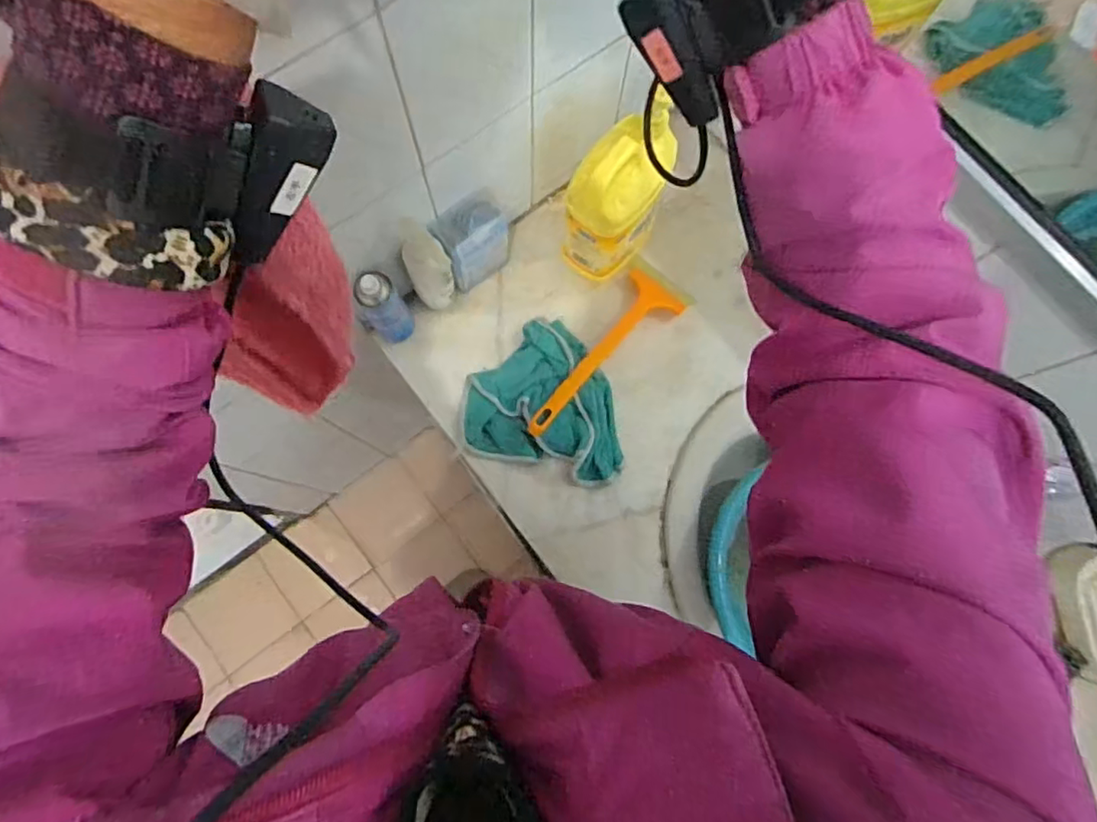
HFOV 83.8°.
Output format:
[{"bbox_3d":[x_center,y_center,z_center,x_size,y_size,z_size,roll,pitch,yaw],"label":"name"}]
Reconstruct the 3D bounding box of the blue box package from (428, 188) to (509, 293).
[{"bbox_3d":[-0.098,-0.224,0.814,0.099,0.159,0.057,-41,82,-9],"label":"blue box package"}]

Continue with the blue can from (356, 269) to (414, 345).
[{"bbox_3d":[-0.208,-0.132,0.779,0.052,0.130,0.055,0,78,-1],"label":"blue can"}]

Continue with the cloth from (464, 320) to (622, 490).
[{"bbox_3d":[0.004,-0.019,0.821,0.226,0.039,0.200,16,78,2],"label":"cloth"}]

